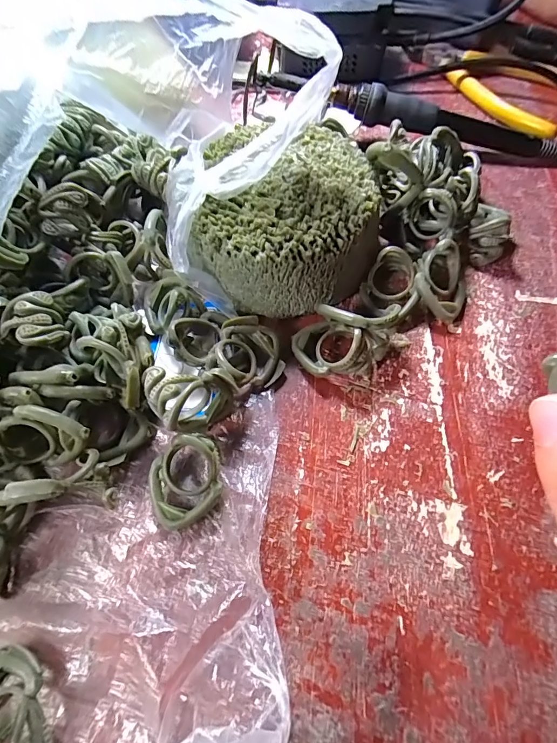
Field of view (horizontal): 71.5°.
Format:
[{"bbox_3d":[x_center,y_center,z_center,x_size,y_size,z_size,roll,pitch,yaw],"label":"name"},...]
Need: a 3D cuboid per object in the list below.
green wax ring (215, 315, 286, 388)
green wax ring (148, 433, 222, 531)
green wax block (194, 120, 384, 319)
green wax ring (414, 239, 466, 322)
[{"bbox_3d":[-0.014,-0.009,0.182,0.030,0.019,0.032,0,64,-1],"label":"green wax ring"},{"bbox_3d":[-0.038,0.043,0.155,0.033,0.024,0.029,-32,69,-15],"label":"green wax ring"},{"bbox_3d":[0.004,-0.080,0.201,0.088,0.038,0.091,-2,64,1],"label":"green wax block"},{"bbox_3d":[0.084,-0.045,0.195,0.027,0.024,0.032,28,68,15],"label":"green wax ring"}]

